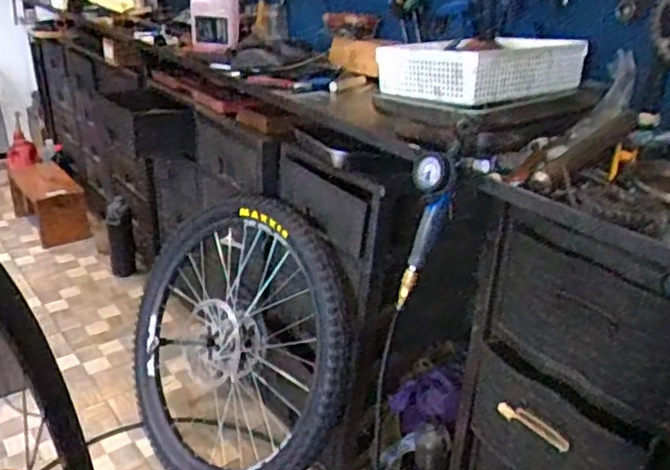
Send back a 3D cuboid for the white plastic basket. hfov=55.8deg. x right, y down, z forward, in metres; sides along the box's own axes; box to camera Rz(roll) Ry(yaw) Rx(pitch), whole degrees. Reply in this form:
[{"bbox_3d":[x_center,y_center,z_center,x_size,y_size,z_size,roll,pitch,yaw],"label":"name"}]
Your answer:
[{"bbox_3d":[0.268,-0.321,1.190,0.331,0.091,0.265,-22,35,-40],"label":"white plastic basket"}]

